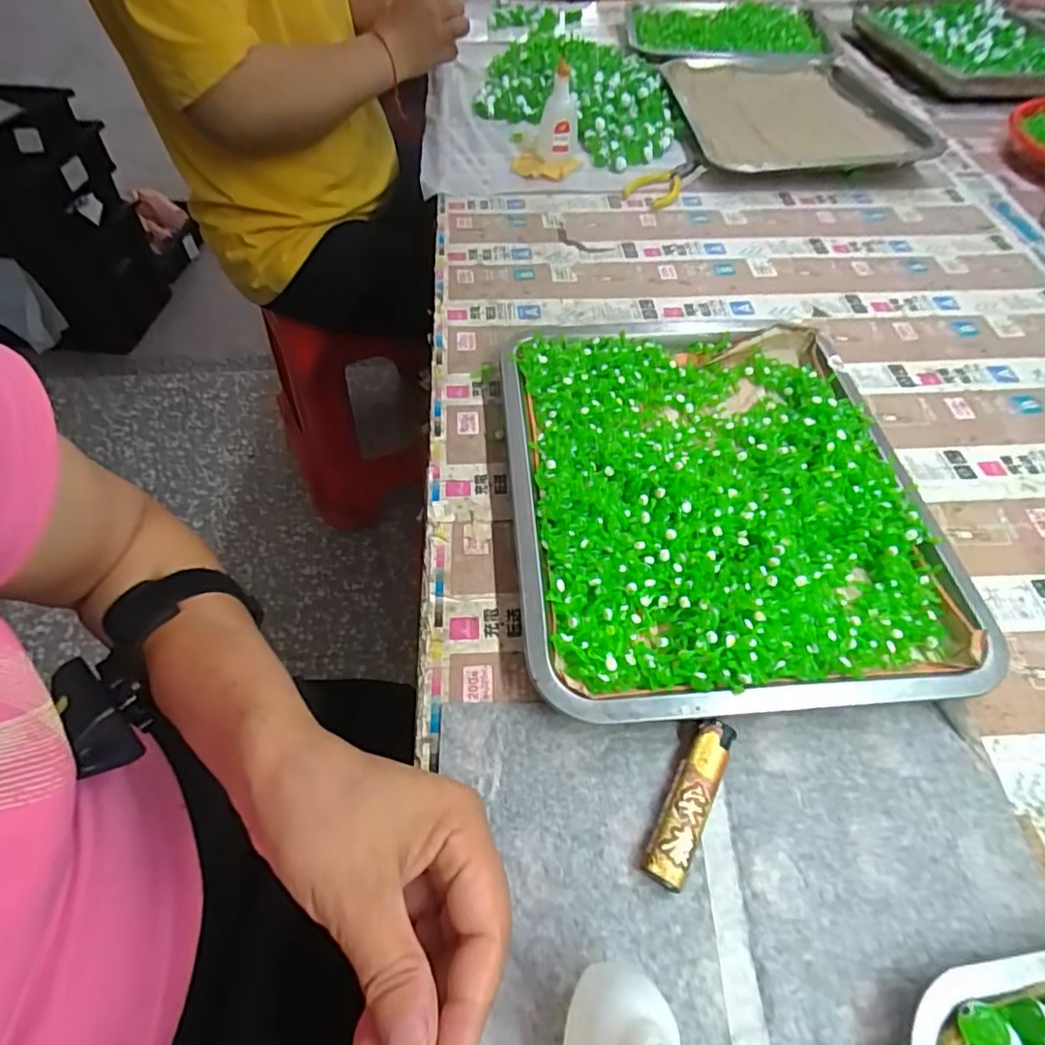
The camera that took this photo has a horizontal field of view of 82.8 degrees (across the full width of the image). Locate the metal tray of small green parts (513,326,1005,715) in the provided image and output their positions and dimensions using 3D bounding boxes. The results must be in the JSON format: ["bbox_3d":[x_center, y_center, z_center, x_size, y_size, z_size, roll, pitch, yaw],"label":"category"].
[{"bbox_3d":[0.123,-0.025,0.398,0.257,0.031,0.307,-3,54,-2],"label":"metal tray of small green parts"}]

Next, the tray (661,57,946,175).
[{"bbox_3d":[0.356,-0.563,0.797,0.279,0.035,0.412,1,54,1],"label":"tray"}]

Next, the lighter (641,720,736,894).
[{"bbox_3d":[0.080,0.133,0.285,0.020,0.013,0.078,24,58,17],"label":"lighter"}]

